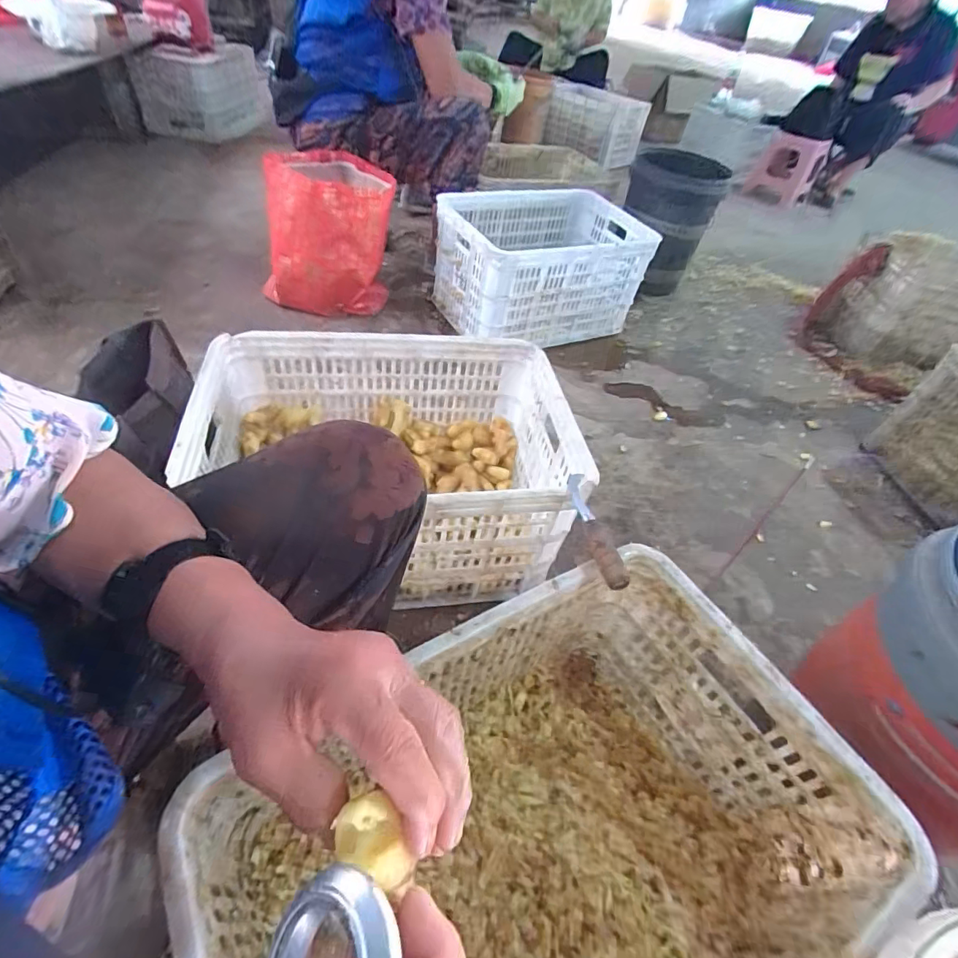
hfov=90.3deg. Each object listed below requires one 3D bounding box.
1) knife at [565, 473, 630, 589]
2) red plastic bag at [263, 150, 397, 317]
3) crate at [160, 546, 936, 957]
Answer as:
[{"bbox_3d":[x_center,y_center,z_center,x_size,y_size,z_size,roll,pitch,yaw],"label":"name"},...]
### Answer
[{"bbox_3d":[0.138,0.057,0.583,0.031,0.034,0.194,0,32,-5],"label":"knife"},{"bbox_3d":[-0.394,-0.622,1.234,0.324,0.317,0.262,-9,51,-18],"label":"red plastic bag"},{"bbox_3d":[0.055,0.358,0.472,0.509,0.280,0.359,-21,55,-26],"label":"crate"}]

